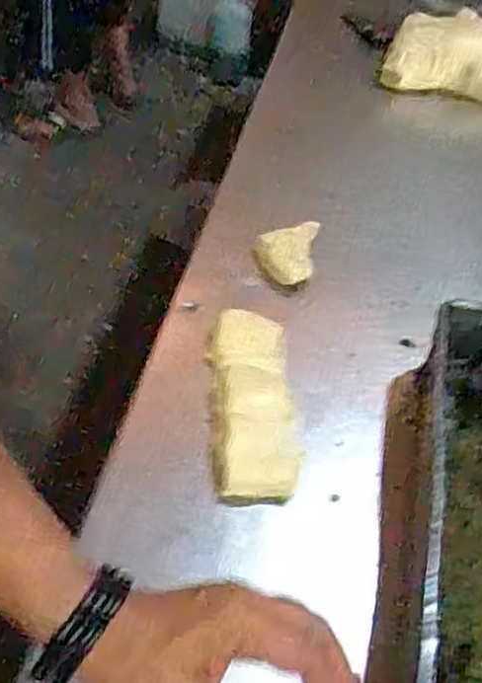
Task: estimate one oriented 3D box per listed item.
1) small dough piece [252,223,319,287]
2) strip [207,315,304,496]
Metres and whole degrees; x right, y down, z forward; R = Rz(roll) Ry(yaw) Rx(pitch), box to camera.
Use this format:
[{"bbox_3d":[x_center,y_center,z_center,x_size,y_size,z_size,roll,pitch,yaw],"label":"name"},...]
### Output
[{"bbox_3d":[0.041,-0.085,0.680,0.055,0.028,0.068,14,46,3],"label":"small dough piece"},{"bbox_3d":[0.010,0.042,0.557,0.058,0.018,0.167,2,46,-8],"label":"strip"}]

